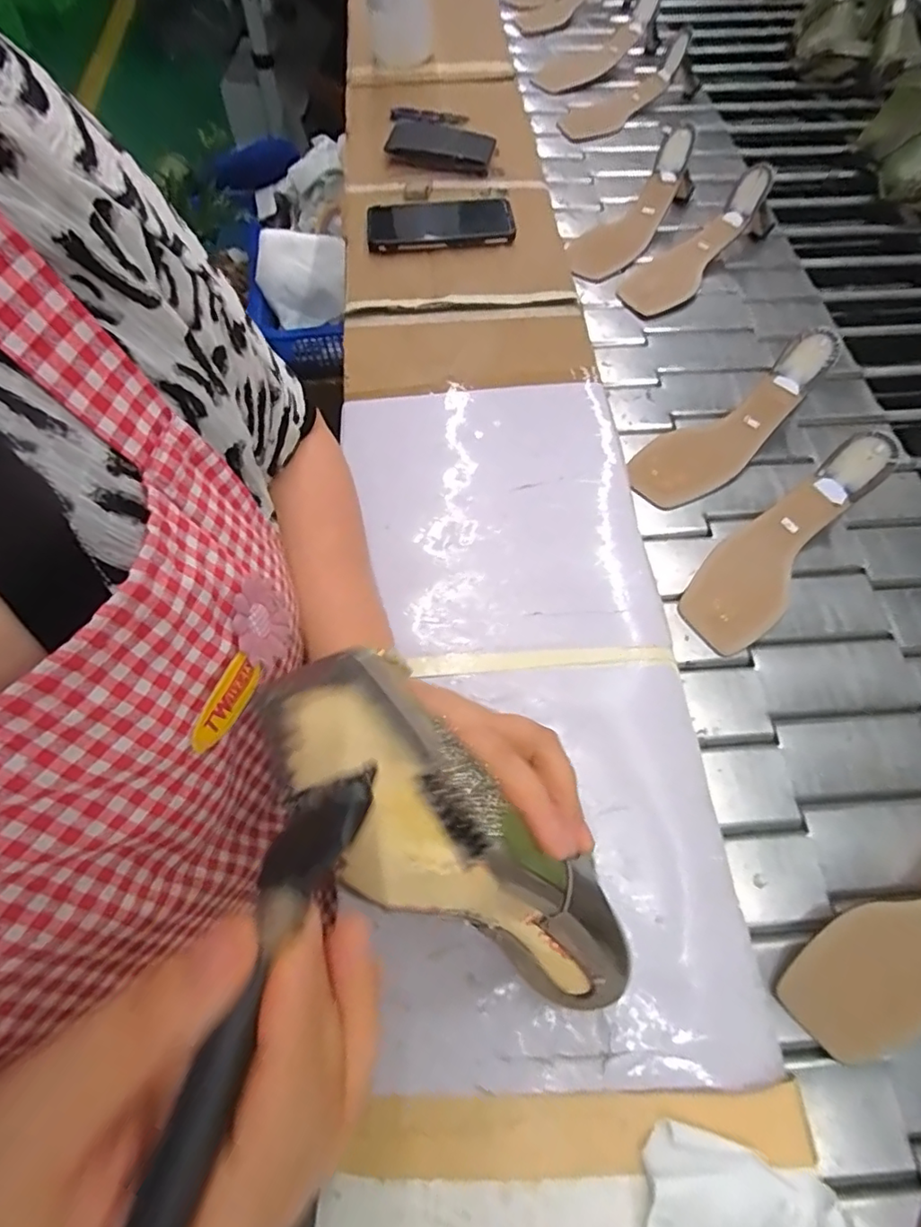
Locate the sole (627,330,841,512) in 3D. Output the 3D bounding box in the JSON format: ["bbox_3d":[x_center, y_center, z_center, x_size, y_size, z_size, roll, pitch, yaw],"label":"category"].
[{"bbox_3d":[0.260,-0.181,0.542,0.218,0.036,0.073,-39,71,3],"label":"sole"}]

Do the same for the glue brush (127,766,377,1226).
[{"bbox_3d":[-0.057,0.106,0.141,0.023,0.008,0.139,16,55,6],"label":"glue brush"}]

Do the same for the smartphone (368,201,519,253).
[{"bbox_3d":[-0.024,-0.451,0.647,0.164,0.012,0.095,-3,59,2],"label":"smartphone"}]

